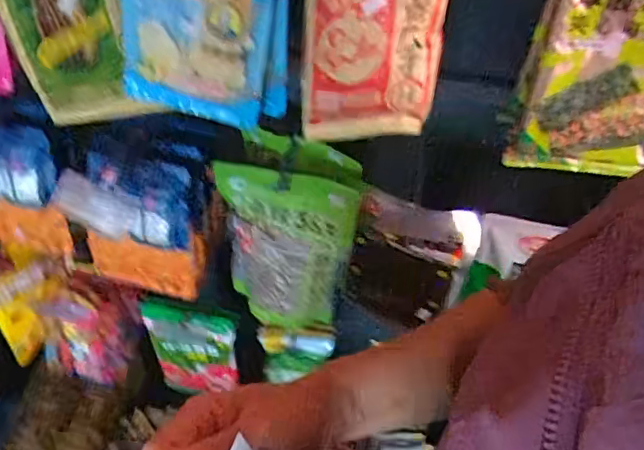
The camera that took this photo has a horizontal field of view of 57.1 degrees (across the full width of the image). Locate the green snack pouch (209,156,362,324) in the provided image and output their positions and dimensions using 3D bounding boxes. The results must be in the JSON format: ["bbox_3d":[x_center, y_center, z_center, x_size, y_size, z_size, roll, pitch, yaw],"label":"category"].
[{"bbox_3d":[-0.055,0.031,0.775,0.178,0.247,0.049,16,47,11],"label":"green snack pouch"}]

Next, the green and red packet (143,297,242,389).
[{"bbox_3d":[-0.213,0.205,0.972,0.154,0.227,0.026,10,46,5],"label":"green and red packet"}]

